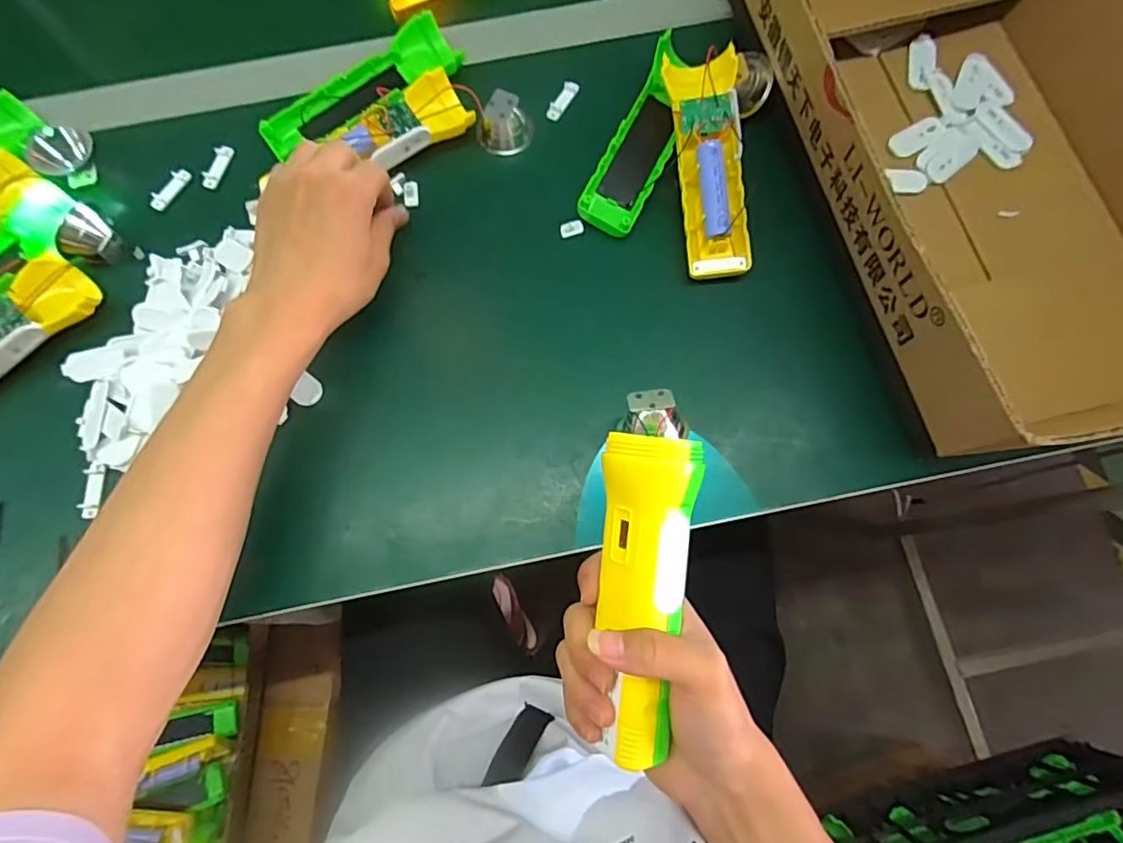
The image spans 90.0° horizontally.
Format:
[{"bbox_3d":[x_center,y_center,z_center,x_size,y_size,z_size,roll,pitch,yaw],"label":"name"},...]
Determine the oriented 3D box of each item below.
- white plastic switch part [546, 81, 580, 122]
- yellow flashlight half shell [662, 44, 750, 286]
[{"bbox_3d":[0.001,-0.252,0.442,0.012,0.005,0.037,31,77,10],"label":"white plastic switch part"},{"bbox_3d":[0.104,-0.179,0.388,0.046,0.021,0.155,-5,88,0],"label":"yellow flashlight half shell"}]

